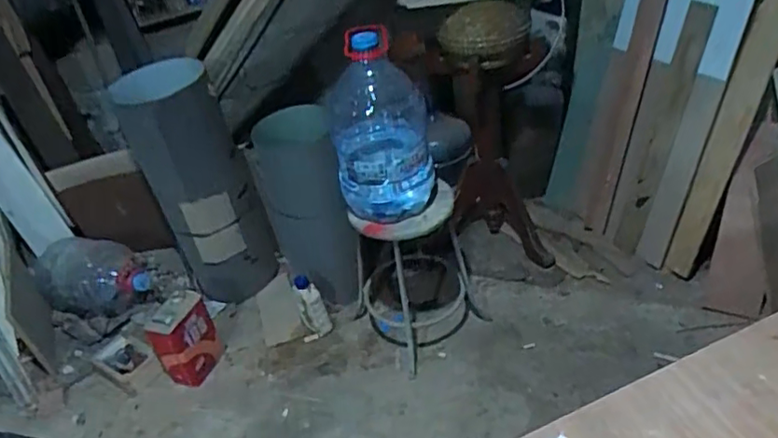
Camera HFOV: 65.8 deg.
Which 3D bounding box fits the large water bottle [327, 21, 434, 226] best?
[{"bbox_3d":[-0.028,-0.226,1.439,0.234,0.421,0.205,-10,36,1],"label":"large water bottle"}]

